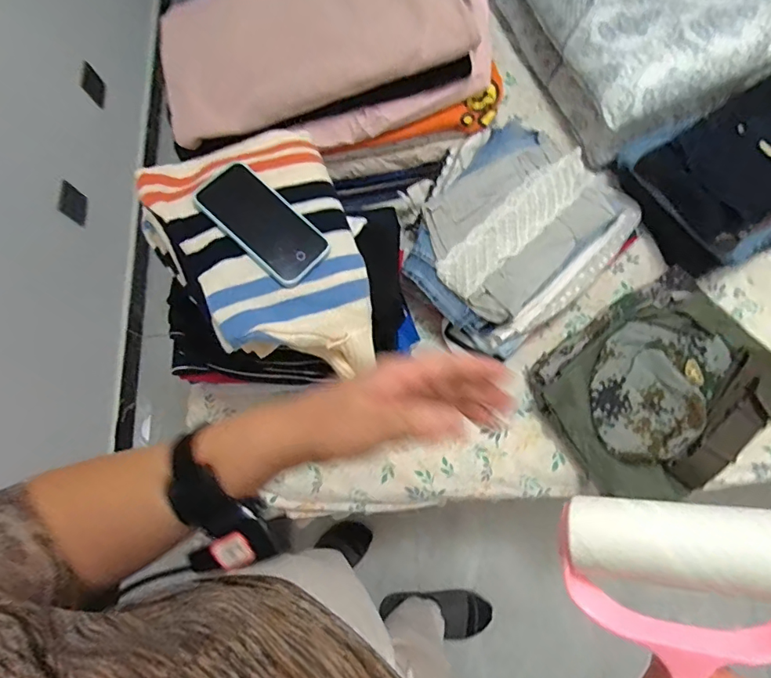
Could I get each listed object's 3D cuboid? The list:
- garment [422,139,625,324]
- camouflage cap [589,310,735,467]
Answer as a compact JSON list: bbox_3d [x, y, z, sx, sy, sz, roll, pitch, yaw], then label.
[{"bbox_3d":[0.219,-0.204,0.831,0.322,0.029,0.228,-42,77,-11],"label":"garment"},{"bbox_3d":[0.431,0.070,0.787,0.173,0.084,0.240,30,63,22],"label":"camouflage cap"}]

